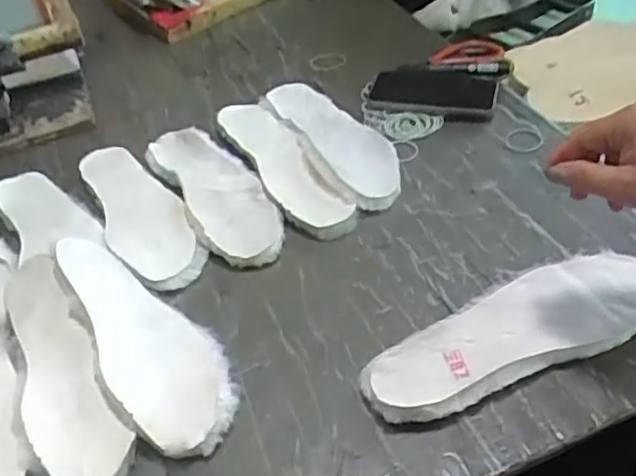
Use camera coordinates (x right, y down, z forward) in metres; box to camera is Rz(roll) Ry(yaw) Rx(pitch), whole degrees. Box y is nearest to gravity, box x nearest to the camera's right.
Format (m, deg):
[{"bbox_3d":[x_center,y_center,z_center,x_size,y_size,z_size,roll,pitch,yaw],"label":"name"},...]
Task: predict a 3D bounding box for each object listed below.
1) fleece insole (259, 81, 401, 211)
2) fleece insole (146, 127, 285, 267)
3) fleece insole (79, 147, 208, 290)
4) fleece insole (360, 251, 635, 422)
[{"bbox_3d":[0.014,-0.125,0.799,0.100,0.027,0.259,-15,41,-23],"label":"fleece insole"},{"bbox_3d":[-0.119,-0.064,0.752,0.087,0.014,0.253,-24,47,-17],"label":"fleece insole"},{"bbox_3d":[-0.198,-0.032,0.746,0.085,0.011,0.251,-18,42,-18],"label":"fleece insole"},{"bbox_3d":[0.166,0.077,0.571,0.273,0.024,0.092,-18,45,-12],"label":"fleece insole"}]

